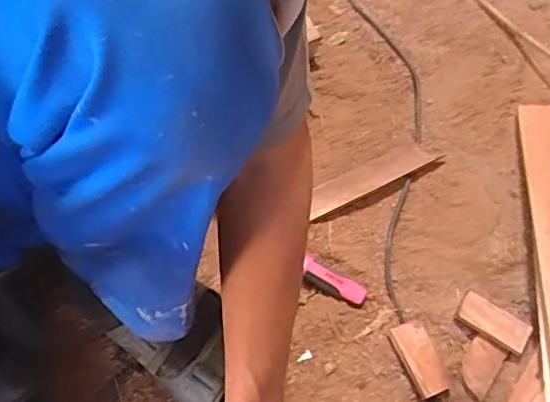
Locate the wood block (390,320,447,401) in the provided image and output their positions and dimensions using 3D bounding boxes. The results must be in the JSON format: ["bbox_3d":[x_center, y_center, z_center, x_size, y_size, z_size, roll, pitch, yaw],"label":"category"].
[{"bbox_3d":[0.153,0.167,0.607,0.038,0.014,0.078,-15,59,-13],"label":"wood block"}]

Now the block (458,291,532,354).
[{"bbox_3d":[0.242,0.135,0.633,0.076,0.020,0.039,30,60,15],"label":"block"}]

